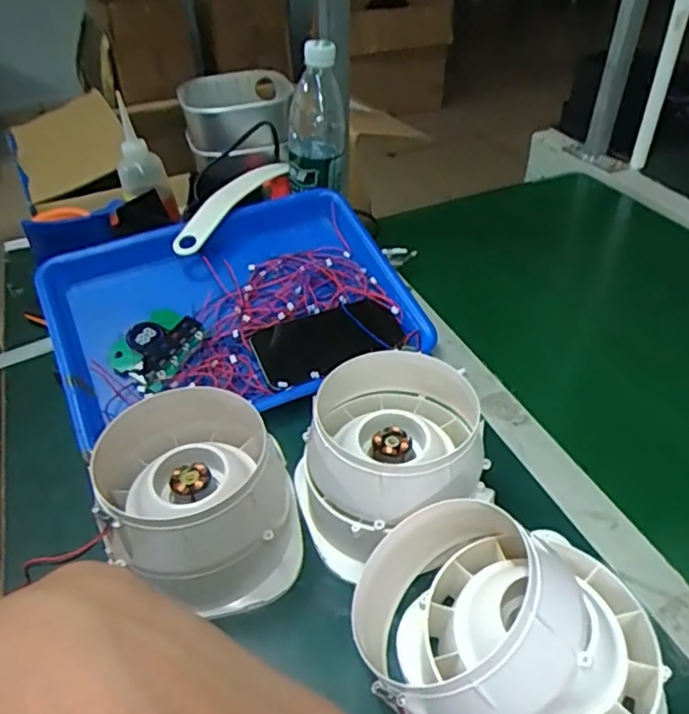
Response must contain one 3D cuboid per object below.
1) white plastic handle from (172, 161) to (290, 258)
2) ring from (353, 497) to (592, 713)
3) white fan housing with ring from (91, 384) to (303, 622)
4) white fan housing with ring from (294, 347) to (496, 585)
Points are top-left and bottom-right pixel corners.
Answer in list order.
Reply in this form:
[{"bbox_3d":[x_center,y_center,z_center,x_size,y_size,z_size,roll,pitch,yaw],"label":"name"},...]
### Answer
[{"bbox_3d":[-0.119,-0.184,0.699,0.032,0.033,0.230,16,42,21],"label":"white plastic handle"},{"bbox_3d":[0.066,0.147,0.344,0.121,0.065,0.125,-23,37,18],"label":"ring"},{"bbox_3d":[-0.099,0.101,0.432,0.134,0.111,0.127,-2,41,1],"label":"white fan housing with ring"},{"bbox_3d":[0.033,0.076,0.443,0.131,0.094,0.141,3,41,7],"label":"white fan housing with ring"}]

